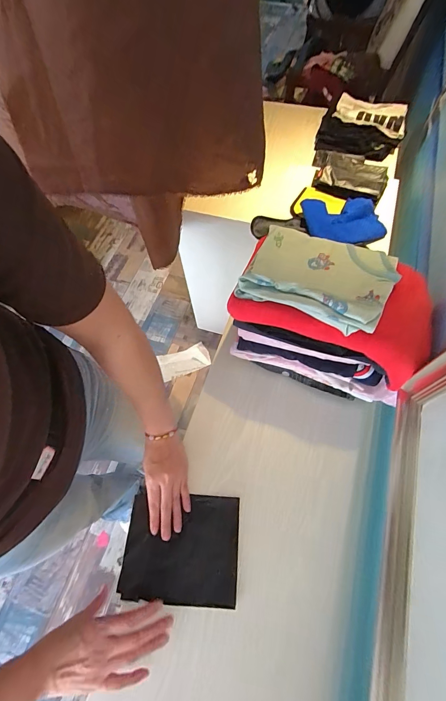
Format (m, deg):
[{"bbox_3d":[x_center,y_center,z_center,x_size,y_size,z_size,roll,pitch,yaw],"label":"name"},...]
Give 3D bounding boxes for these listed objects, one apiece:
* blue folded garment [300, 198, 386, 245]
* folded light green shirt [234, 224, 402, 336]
[{"bbox_3d":[0.272,-0.303,0.723,0.195,0.070,0.091,22,67,12],"label":"blue folded garment"},{"bbox_3d":[0.140,-0.118,0.471,0.205,0.046,0.162,28,68,14],"label":"folded light green shirt"}]

